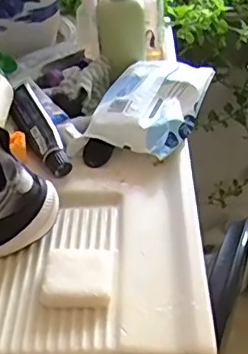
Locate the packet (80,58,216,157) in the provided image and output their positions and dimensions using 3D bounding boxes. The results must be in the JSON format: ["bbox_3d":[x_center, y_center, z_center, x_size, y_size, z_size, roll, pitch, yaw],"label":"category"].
[{"bbox_3d":[0.039,-0.100,0.750,0.122,0.058,0.199,15,40,14],"label":"packet"}]

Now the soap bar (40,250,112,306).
[{"bbox_3d":[-0.045,0.095,0.542,0.067,0.024,0.066,2,39,-1],"label":"soap bar"}]

